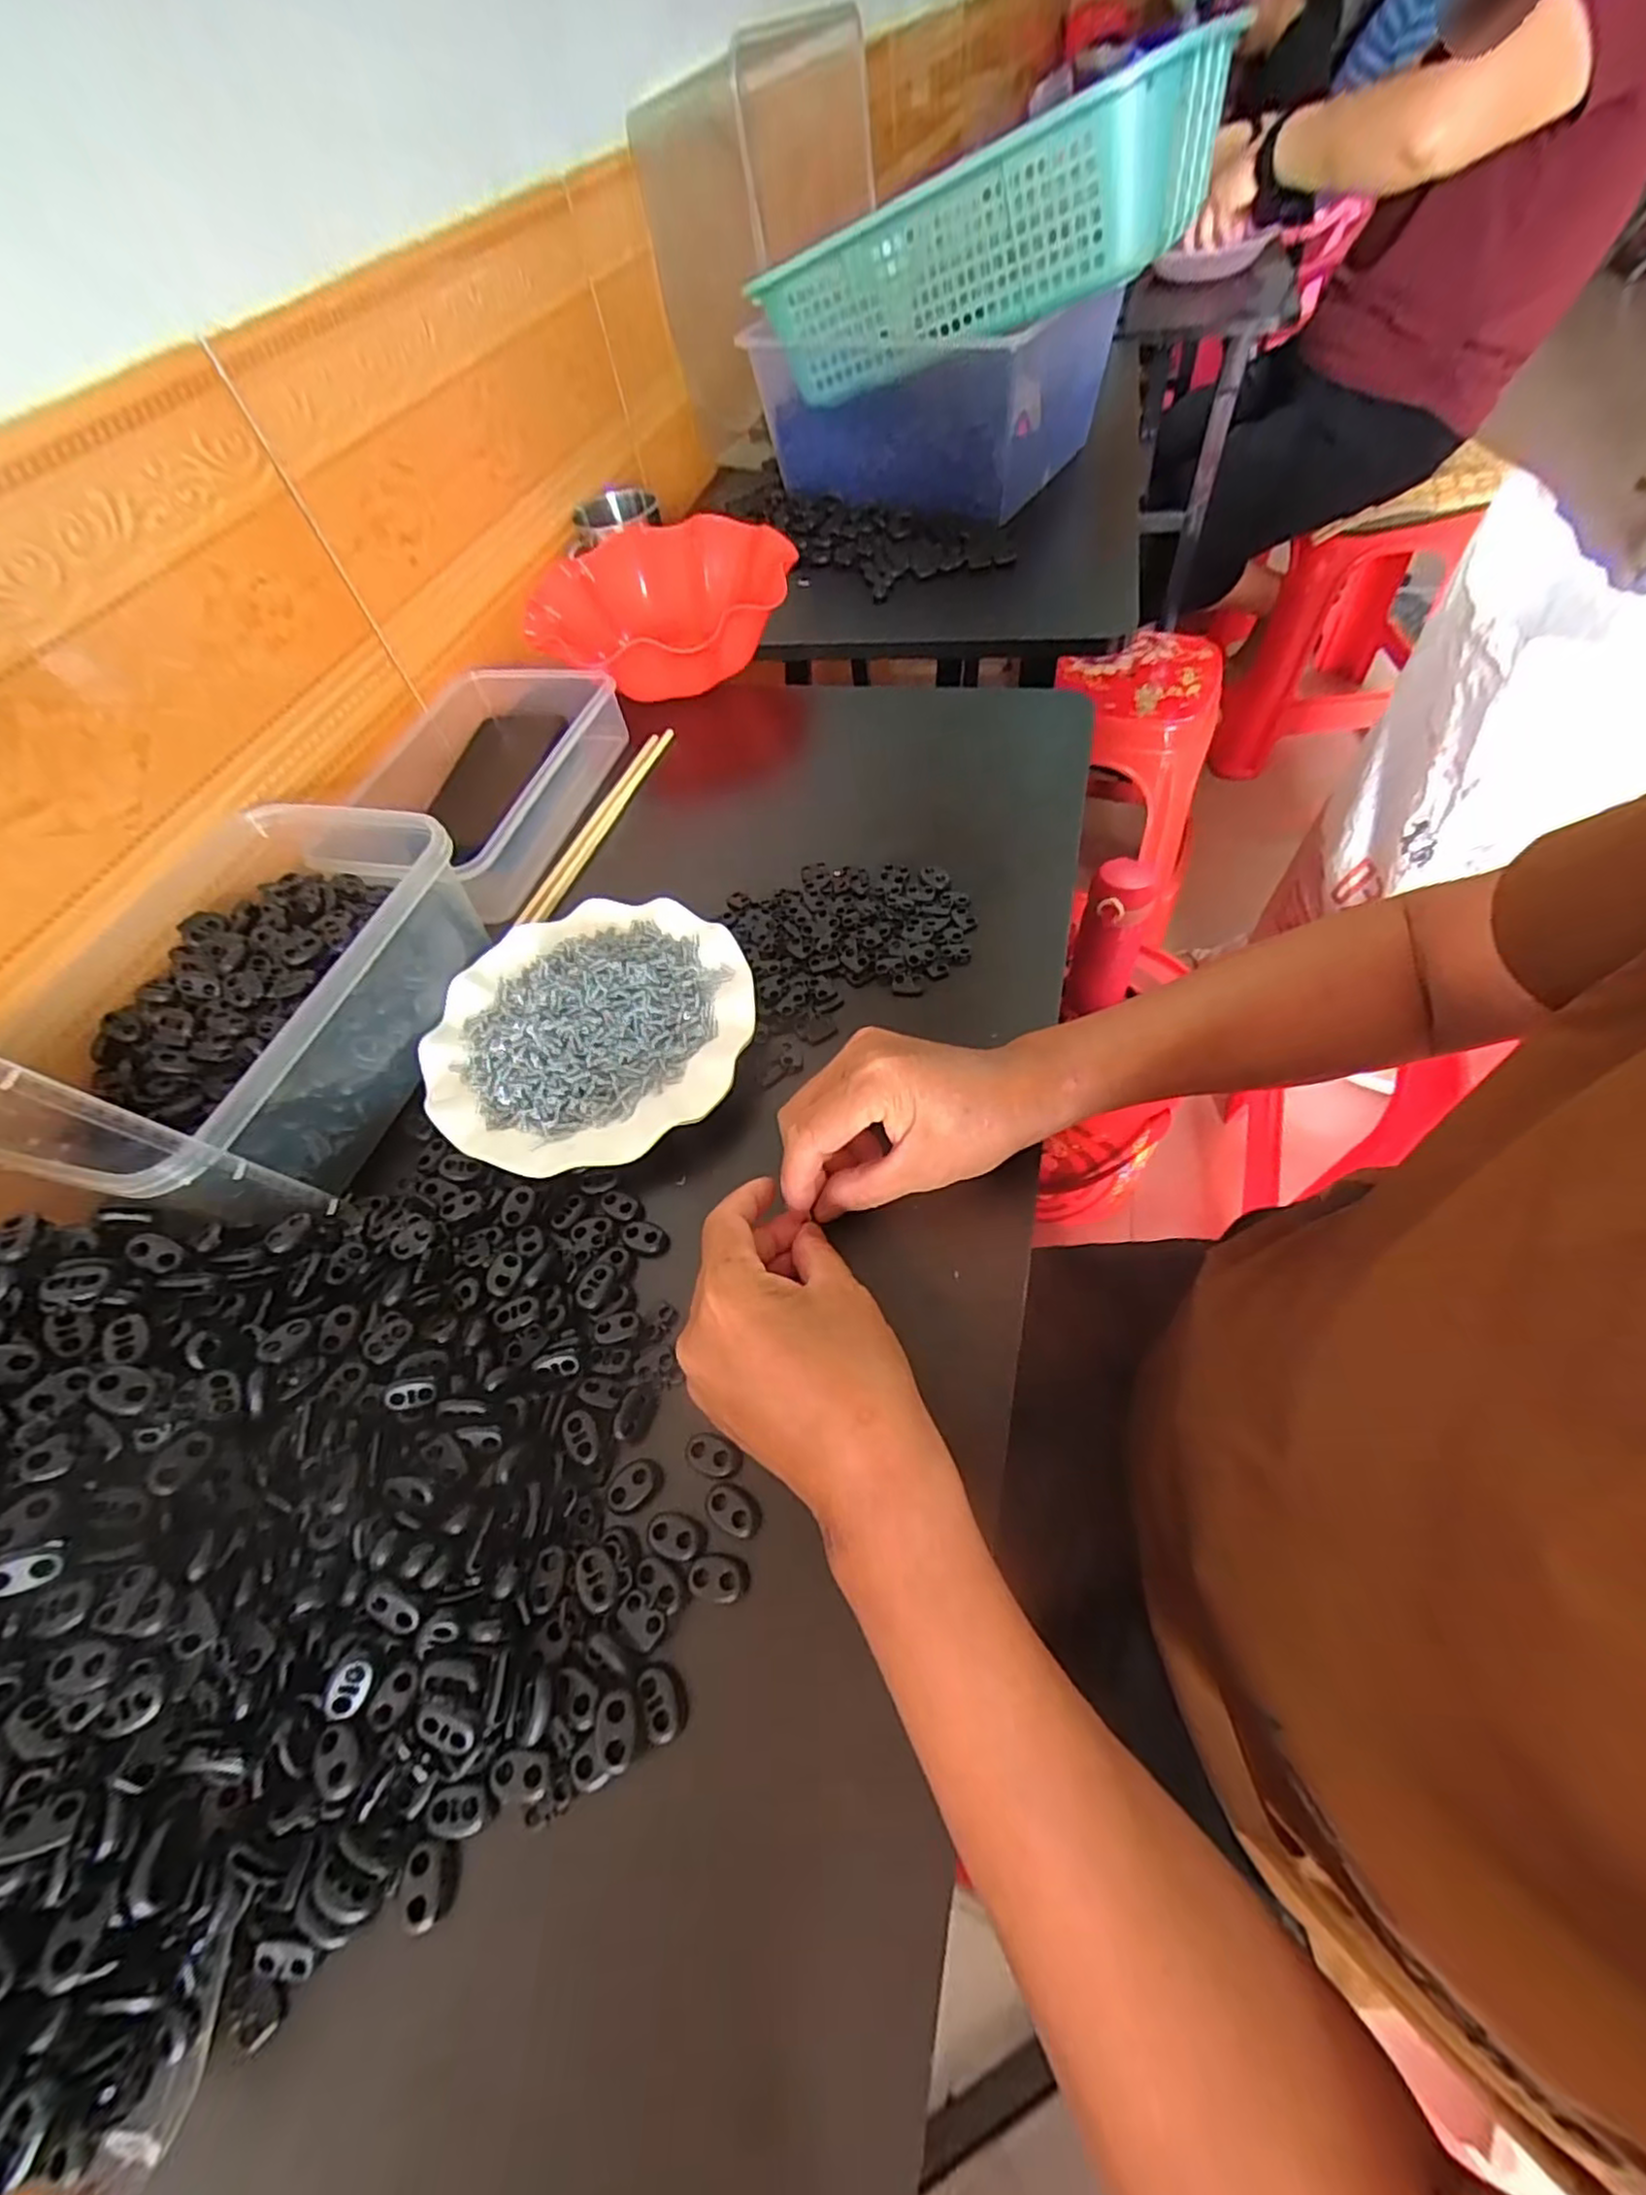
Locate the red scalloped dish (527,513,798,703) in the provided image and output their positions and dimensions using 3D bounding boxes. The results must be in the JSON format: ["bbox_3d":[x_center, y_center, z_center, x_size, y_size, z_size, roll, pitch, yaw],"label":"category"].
[{"bbox_3d":[-0.145,-0.421,0.619,0.223,0.067,0.209,-4,57,5],"label":"red scalloped dish"}]

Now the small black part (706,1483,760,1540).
[{"bbox_3d":[-0.034,0.160,0.277,0.023,0.004,0.013,28,64,17],"label":"small black part"}]

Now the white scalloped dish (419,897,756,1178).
[{"bbox_3d":[-0.131,-0.045,0.397,0.177,0.021,0.177,-1,59,1],"label":"white scalloped dish"}]

